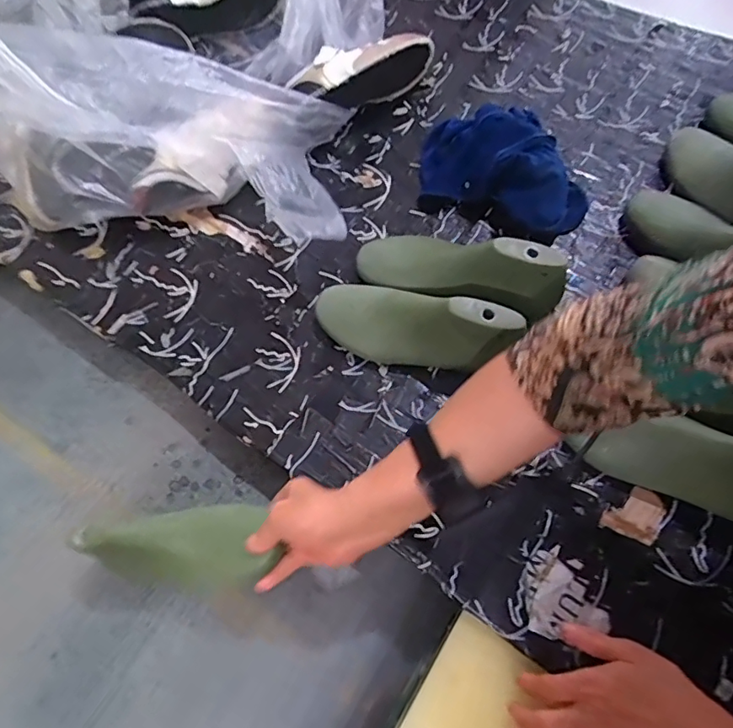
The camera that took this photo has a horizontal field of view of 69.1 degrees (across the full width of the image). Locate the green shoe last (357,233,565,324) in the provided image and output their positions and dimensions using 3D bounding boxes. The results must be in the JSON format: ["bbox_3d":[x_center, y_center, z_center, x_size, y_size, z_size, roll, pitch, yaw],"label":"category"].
[{"bbox_3d":[0.097,-0.100,0.583,0.224,0.088,0.071,12,67,22],"label":"green shoe last"}]

